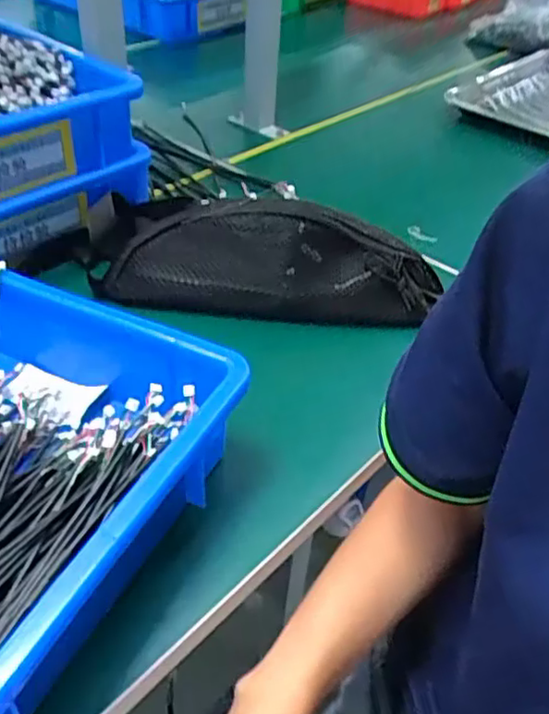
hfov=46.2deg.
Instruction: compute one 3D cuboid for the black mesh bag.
[{"bbox_3d":[-0.008,-0.086,0.547,0.286,0.083,0.079,6,37,-2],"label":"black mesh bag"}]

